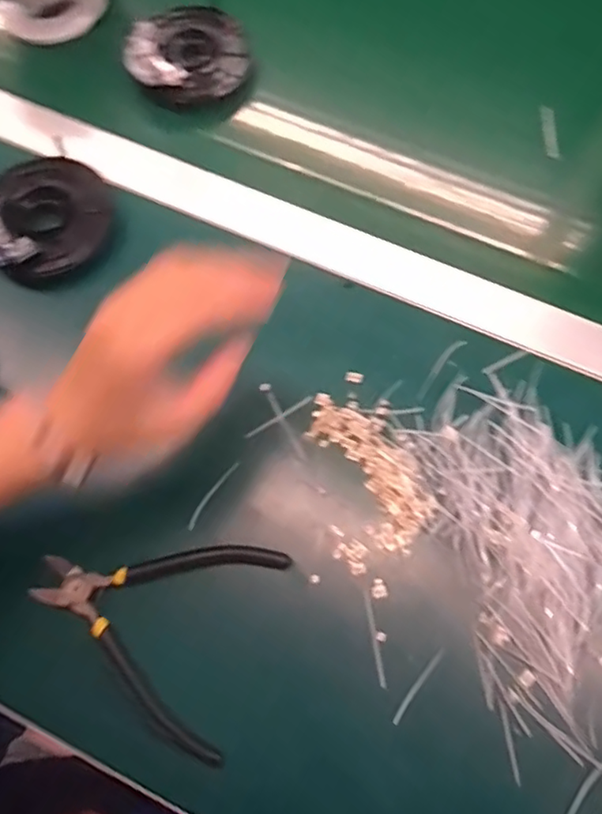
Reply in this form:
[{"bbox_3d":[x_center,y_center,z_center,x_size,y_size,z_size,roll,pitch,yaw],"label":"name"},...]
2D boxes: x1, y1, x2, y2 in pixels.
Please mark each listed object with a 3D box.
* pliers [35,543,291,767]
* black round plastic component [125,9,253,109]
[{"bbox_3d":[-0.092,0.126,0.361,0.136,0.014,0.120,19,73,5],"label":"pliers"},{"bbox_3d":[-0.096,-0.293,0.500,0.096,0.035,0.090,0,72,-1],"label":"black round plastic component"}]

